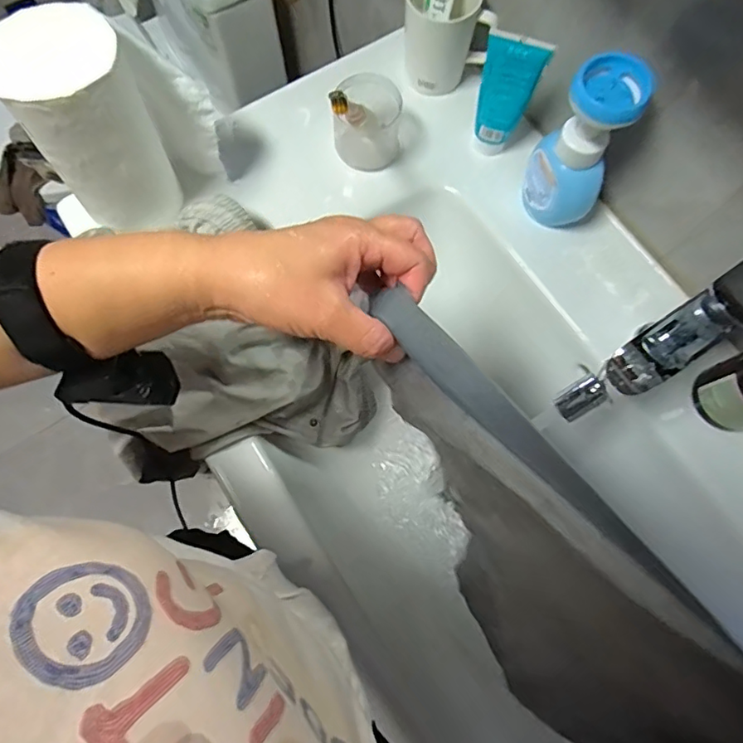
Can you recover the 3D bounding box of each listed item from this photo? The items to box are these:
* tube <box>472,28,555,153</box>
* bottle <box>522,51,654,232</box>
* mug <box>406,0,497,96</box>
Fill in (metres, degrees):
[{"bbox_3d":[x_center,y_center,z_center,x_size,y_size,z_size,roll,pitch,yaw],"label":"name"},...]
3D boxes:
[{"bbox_3d":[0.138,-0.284,0.563,0.058,0.143,0.029,15,74,2],"label":"tube"},{"bbox_3d":[0.200,-0.214,0.514,0.062,0.160,0.070,-1,74,-2],"label":"bottle"},{"bbox_3d":[0.080,-0.385,0.606,0.083,0.098,0.075,-22,76,-8],"label":"mug"}]

